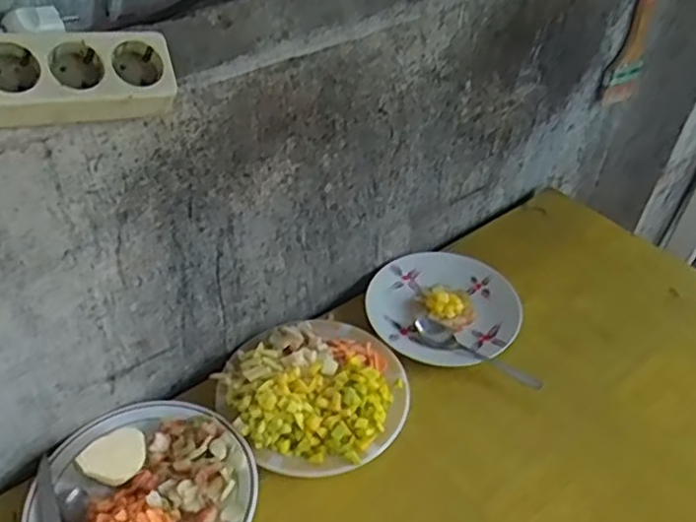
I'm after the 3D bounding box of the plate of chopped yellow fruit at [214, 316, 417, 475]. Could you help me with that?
[{"bbox_3d":[-0.035,0.146,0.774,0.212,0.041,0.207,2,41,-2],"label":"plate of chopped yellow fruit"}]

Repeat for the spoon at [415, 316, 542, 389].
[{"bbox_3d":[0.160,0.119,0.835,0.174,0.015,0.039,31,48,28],"label":"spoon"}]

